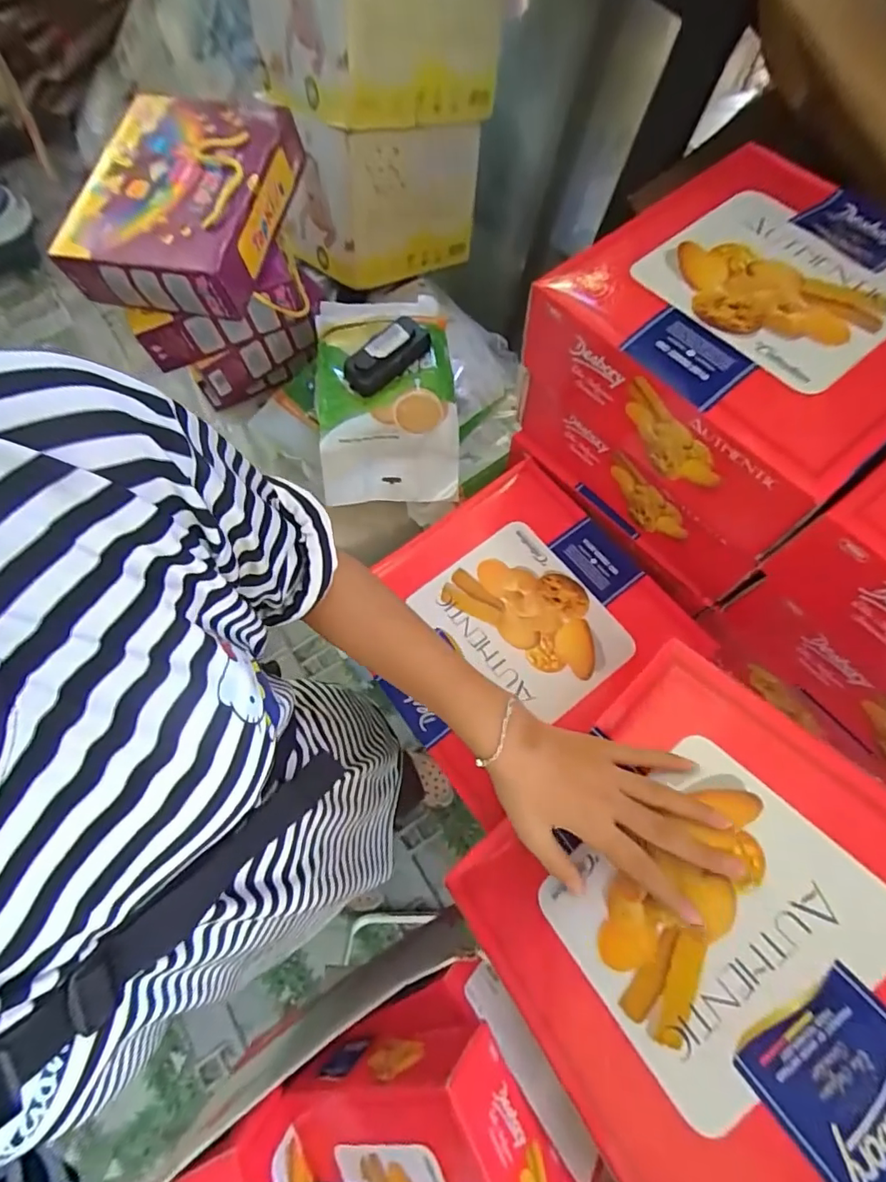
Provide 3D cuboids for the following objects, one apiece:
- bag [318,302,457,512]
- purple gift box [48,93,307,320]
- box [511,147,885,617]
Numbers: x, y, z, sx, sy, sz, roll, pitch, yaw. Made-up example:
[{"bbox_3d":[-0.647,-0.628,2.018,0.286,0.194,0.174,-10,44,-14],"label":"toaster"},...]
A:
[{"bbox_3d":[-0.070,-0.245,0.632,0.165,0.081,0.268,-4,70,1],"label":"bag"},{"bbox_3d":[-0.287,-0.438,0.589,0.203,0.069,0.264,7,70,5],"label":"purple gift box"},{"bbox_3d":[0.257,-0.196,0.480,0.279,0.184,0.272,-40,73,-11],"label":"box"}]

